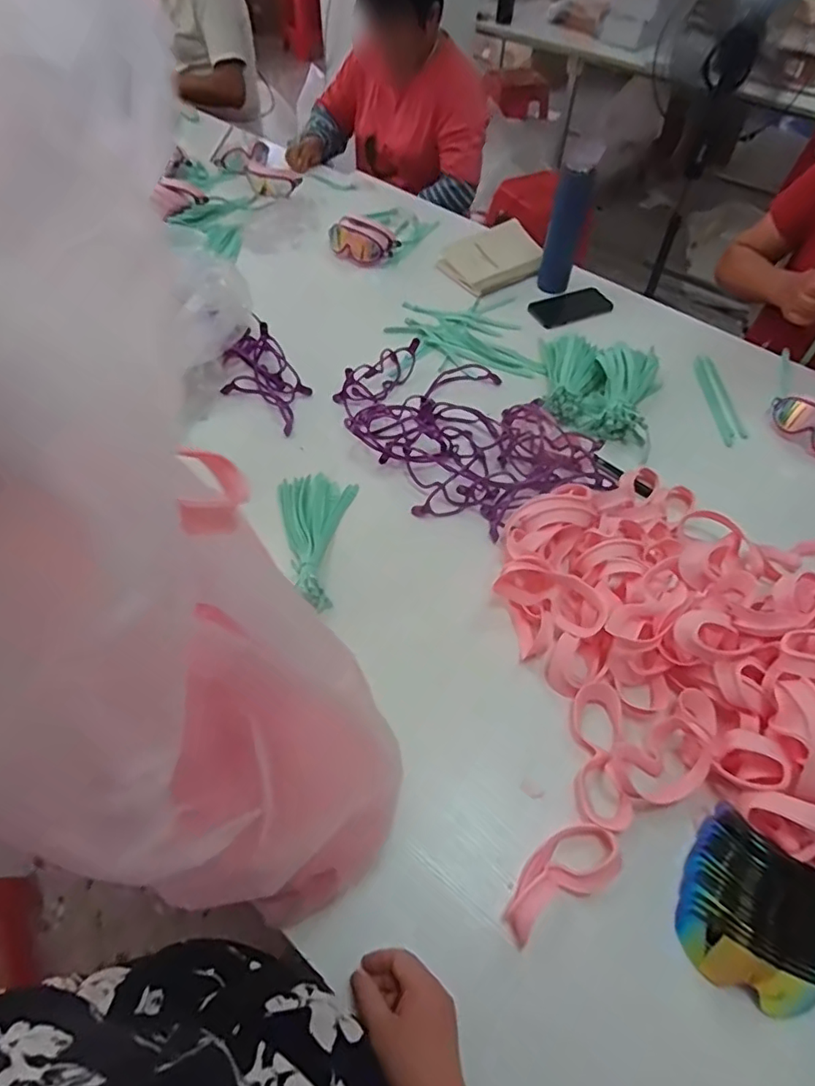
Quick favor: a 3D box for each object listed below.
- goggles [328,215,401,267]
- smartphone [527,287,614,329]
[{"bbox_3d":[-0.098,-0.644,1.232,0.145,0.087,0.036,16,11,-5],"label":"goggles"},{"bbox_3d":[0.329,-0.475,1.153,0.159,0.009,0.089,-23,59,-17],"label":"smartphone"}]

